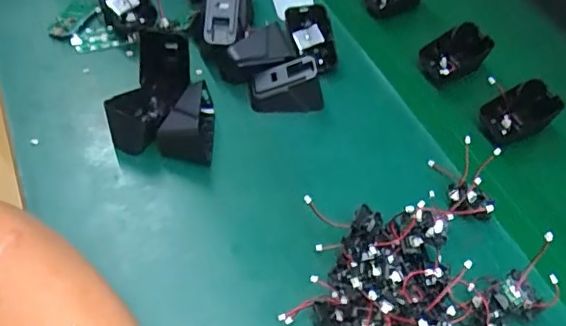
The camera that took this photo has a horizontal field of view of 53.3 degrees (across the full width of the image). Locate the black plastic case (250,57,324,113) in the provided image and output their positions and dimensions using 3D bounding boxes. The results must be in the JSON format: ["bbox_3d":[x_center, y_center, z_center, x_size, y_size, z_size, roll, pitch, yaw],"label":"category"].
[{"bbox_3d":[0.004,-0.073,0.529,0.066,0.040,0.036,3,52,-3],"label":"black plastic case"}]

